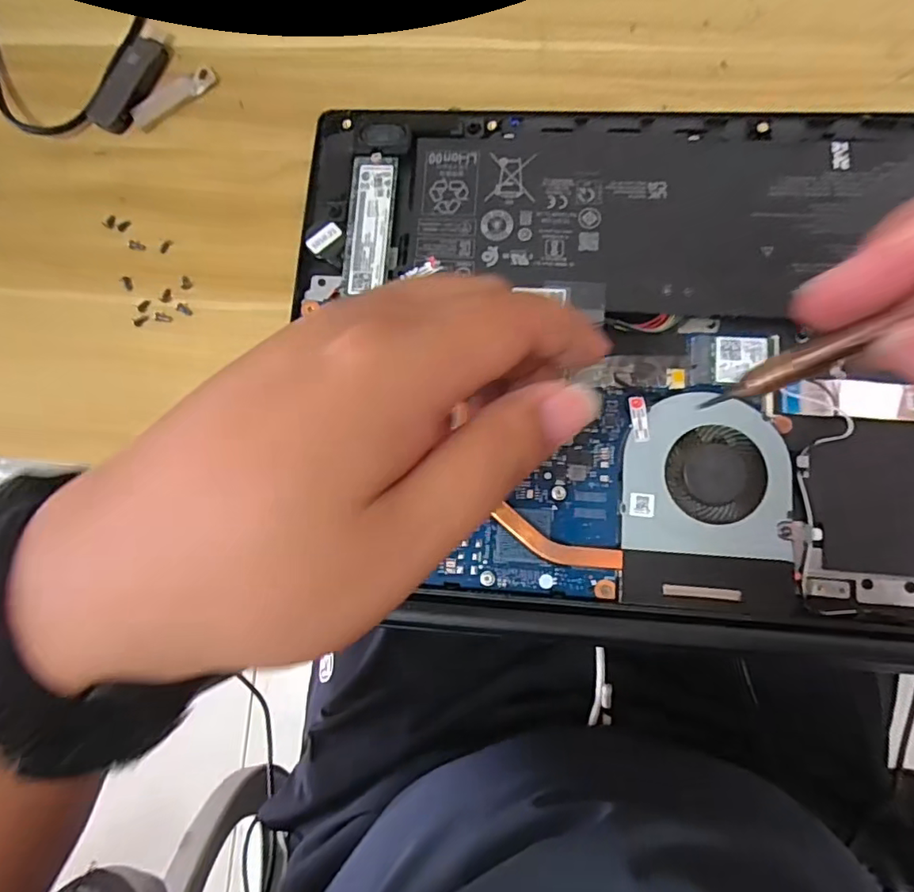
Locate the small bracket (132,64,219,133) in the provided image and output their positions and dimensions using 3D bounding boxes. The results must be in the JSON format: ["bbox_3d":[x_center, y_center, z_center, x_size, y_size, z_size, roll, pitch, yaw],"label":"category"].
[{"bbox_3d":[-0.149,-0.184,0.287,0.048,0.004,0.015,-33,81,0],"label":"small bracket"}]

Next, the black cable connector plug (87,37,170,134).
[{"bbox_3d":[-0.171,-0.190,0.287,0.021,0.010,0.053,29,86,8],"label":"black cable connector plug"}]

